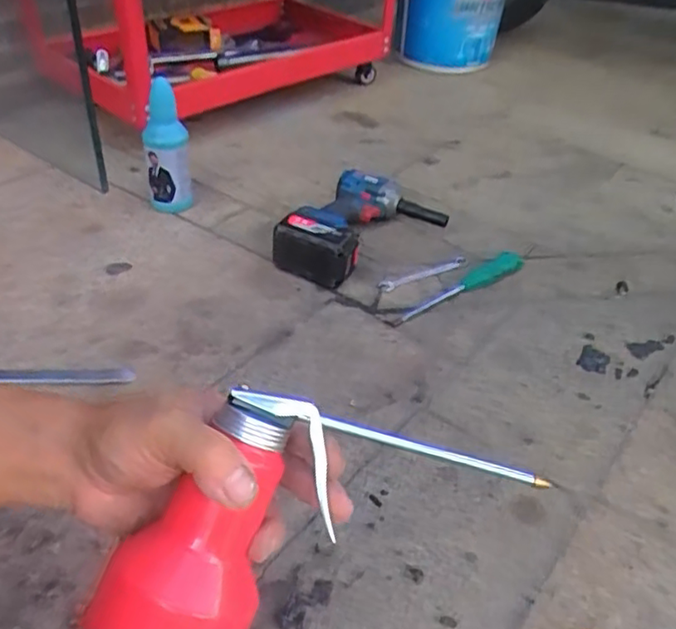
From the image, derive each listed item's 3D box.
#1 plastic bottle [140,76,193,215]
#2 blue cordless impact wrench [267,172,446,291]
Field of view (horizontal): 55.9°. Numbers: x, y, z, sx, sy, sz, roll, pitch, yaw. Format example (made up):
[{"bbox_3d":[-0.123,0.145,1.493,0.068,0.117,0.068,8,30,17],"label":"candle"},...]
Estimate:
[{"bbox_3d":[-0.267,-0.252,0.996,0.071,0.196,0.074,-7,40,-14],"label":"plastic bottle"},{"bbox_3d":[0.033,-0.125,0.961,0.172,0.084,0.227,25,43,23],"label":"blue cordless impact wrench"}]

